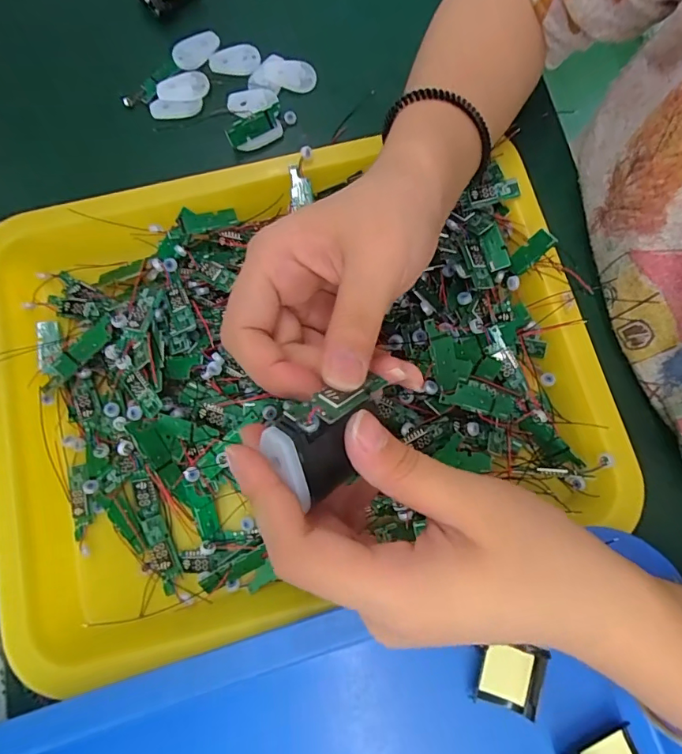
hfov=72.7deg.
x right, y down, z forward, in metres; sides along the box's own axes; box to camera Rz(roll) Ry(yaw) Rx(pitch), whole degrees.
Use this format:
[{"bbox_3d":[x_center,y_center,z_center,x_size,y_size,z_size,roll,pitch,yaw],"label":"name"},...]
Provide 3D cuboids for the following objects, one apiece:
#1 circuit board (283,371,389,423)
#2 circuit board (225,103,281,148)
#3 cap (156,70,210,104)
[{"bbox_3d":[0.001,0.007,0.158,0.042,0.005,0.011,-19,75,-38],"label":"circuit board"},{"bbox_3d":[-0.058,-0.170,0.314,0.042,0.007,0.013,-32,116,-11],"label":"circuit board"},{"bbox_3d":[-0.110,-0.201,0.323,0.036,0.005,0.020,-14,94,-5],"label":"cap"}]

